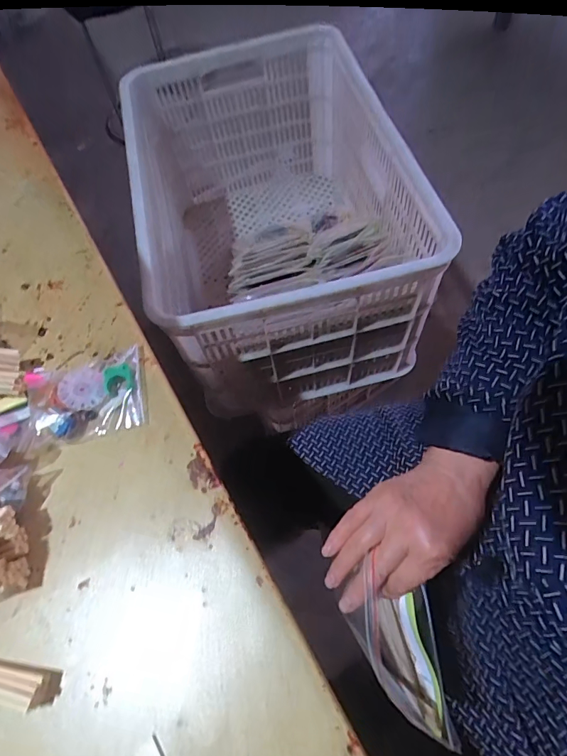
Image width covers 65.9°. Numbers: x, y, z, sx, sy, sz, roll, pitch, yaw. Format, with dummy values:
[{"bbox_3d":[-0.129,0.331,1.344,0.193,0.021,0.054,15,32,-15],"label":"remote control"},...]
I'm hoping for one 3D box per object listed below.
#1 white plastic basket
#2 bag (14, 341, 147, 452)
[{"bbox_3d":[-0.035,-0.314,0.859,0.427,0.339,0.685,-17,63,-3],"label":"white plastic basket"},{"bbox_3d":[-0.180,0.013,0.391,0.107,0.019,0.079,-13,63,-1],"label":"bag"}]

